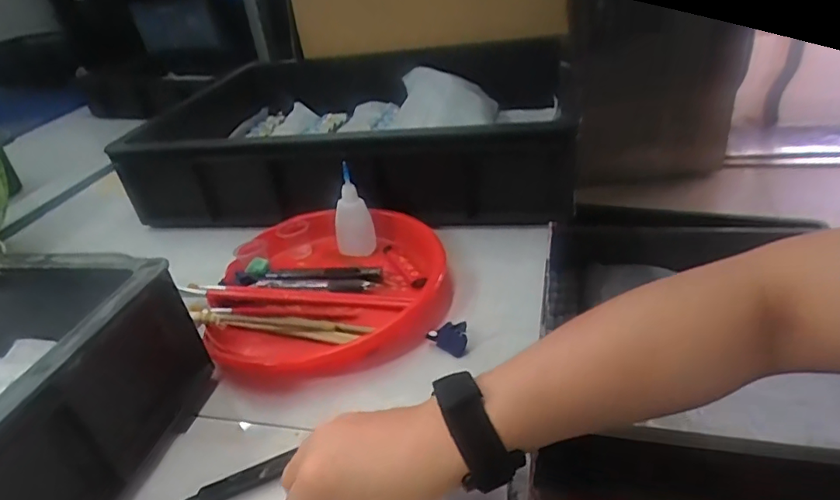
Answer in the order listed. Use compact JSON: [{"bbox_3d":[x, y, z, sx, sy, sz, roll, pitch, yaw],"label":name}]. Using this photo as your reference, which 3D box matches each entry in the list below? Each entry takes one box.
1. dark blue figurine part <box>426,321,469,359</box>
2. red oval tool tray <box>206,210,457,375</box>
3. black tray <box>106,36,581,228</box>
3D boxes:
[{"bbox_3d":[0.024,0.073,0.460,0.035,0.024,0.017,22,44,37],"label":"dark blue figurine part"},{"bbox_3d":[-0.091,0.034,0.541,0.240,0.033,0.235,-15,34,-10],"label":"red oval tool tray"},{"bbox_3d":[-0.067,-0.199,0.793,0.573,0.112,0.431,3,35,16],"label":"black tray"}]

